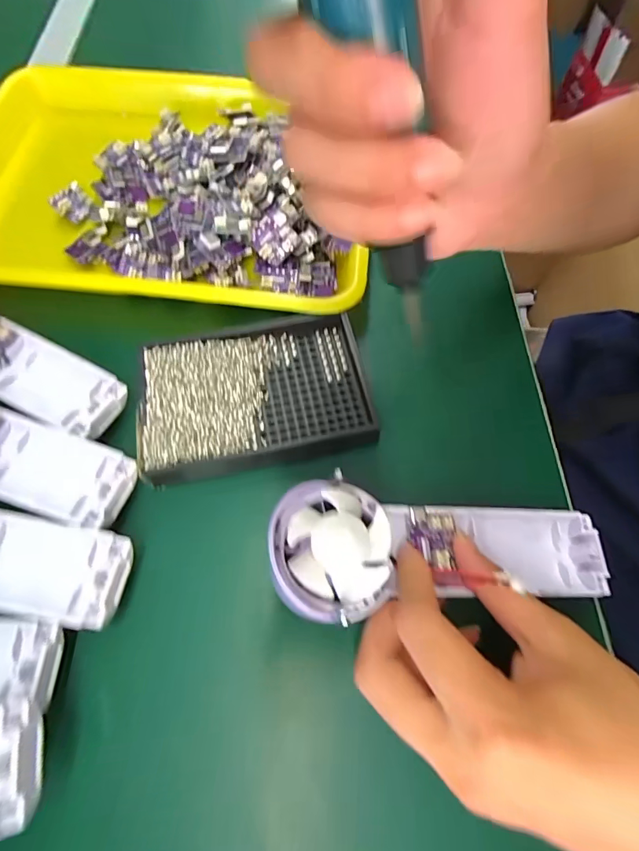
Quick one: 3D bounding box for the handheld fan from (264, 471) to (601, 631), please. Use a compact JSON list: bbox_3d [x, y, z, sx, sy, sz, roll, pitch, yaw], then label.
[{"bbox_3d":[0.063,0.059,0.217,0.171,0.025,0.063,4,63,-17],"label":"handheld fan"}]

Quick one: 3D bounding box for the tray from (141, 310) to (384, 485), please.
[{"bbox_3d":[-0.039,-0.016,0.270,0.135,0.028,0.093,-11,65,-6],"label":"tray"}]

